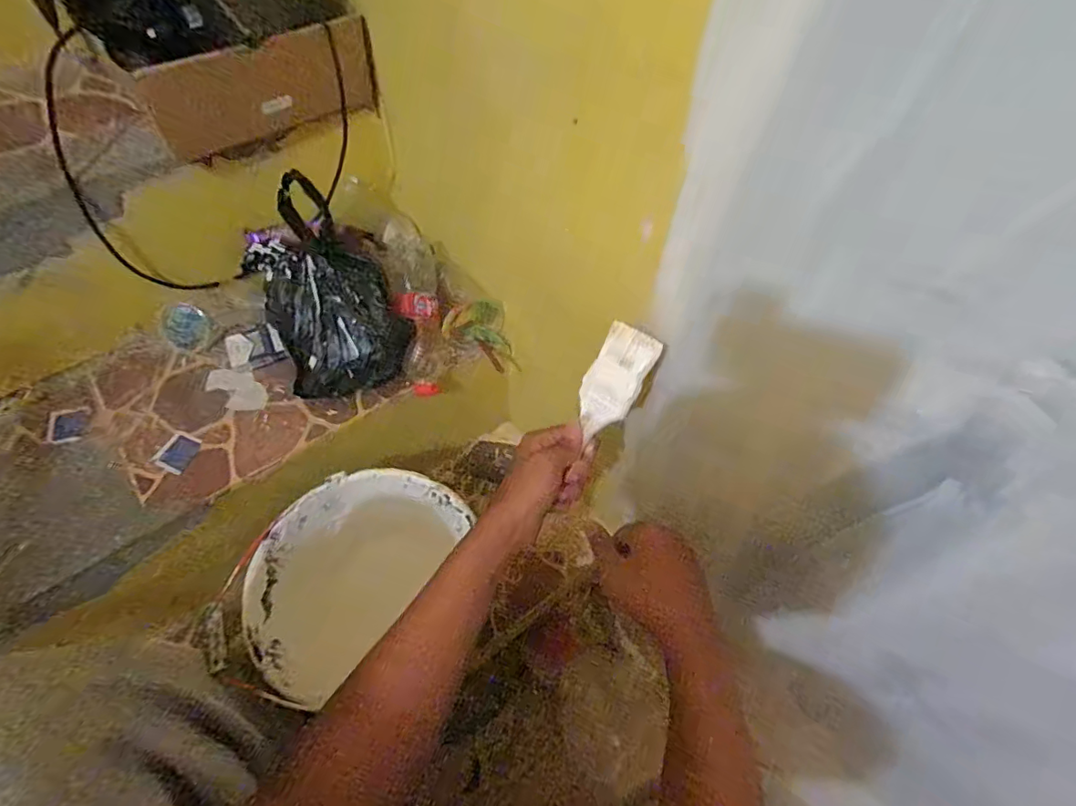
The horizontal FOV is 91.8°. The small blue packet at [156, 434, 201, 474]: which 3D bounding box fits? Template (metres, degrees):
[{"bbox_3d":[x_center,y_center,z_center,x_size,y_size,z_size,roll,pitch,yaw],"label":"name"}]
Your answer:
[{"bbox_3d":[-0.458,0.063,0.662,0.037,0.010,0.048,18,59,6],"label":"small blue packet"}]

